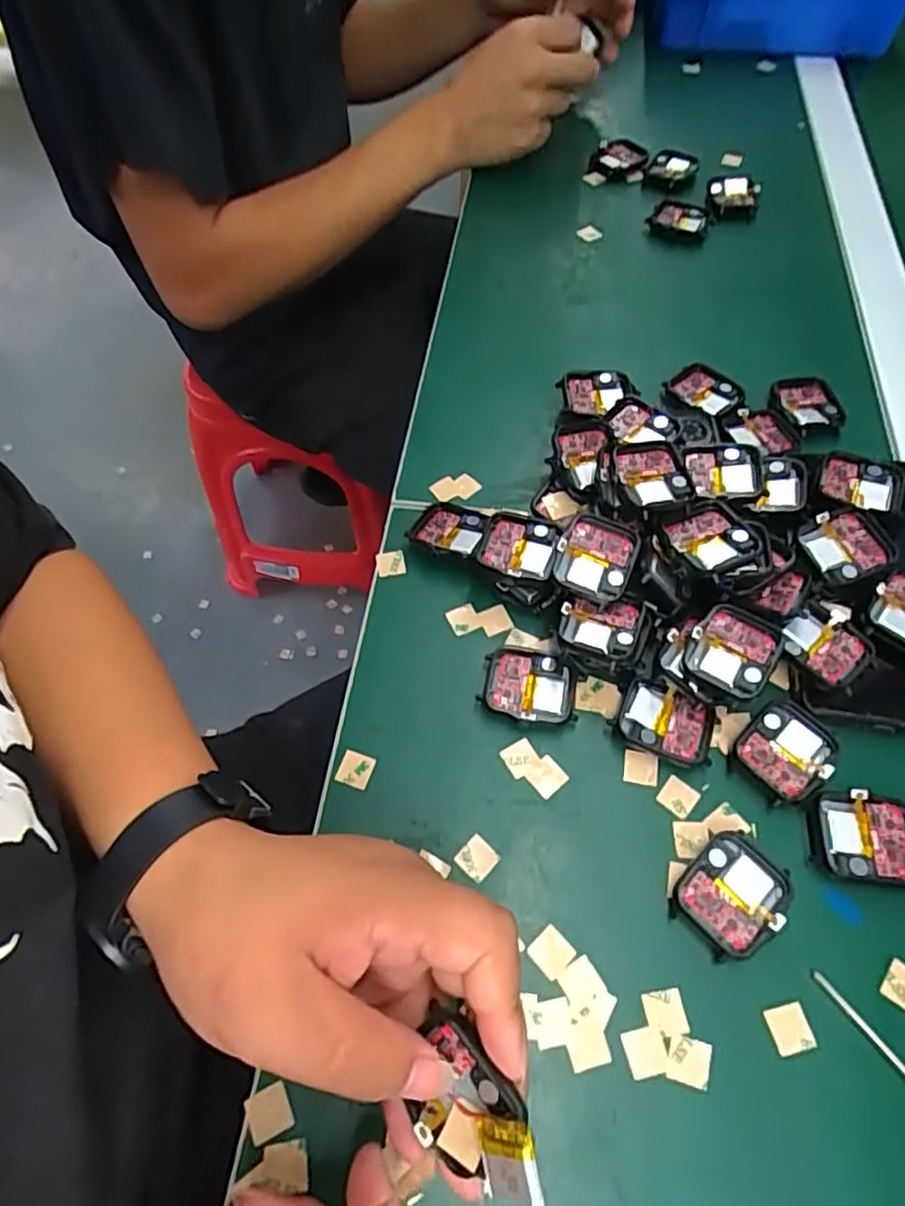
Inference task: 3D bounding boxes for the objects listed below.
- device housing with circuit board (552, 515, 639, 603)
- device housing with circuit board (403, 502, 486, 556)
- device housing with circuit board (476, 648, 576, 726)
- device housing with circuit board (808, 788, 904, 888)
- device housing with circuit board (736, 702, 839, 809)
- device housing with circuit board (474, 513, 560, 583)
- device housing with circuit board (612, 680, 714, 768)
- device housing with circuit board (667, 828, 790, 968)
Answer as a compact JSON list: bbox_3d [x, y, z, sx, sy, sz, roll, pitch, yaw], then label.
[{"bbox_3d":[0.071,-0.023,0.330,0.036,0.008,0.043,23,76,4],"label":"device housing with circuit board"},{"bbox_3d":[-0.002,-0.041,0.375,0.039,0.013,0.033,23,64,16],"label":"device housing with circuit board"},{"bbox_3d":[0.038,0.042,0.328,0.045,0.012,0.037,6,60,8],"label":"device housing with circuit board"},{"bbox_3d":[0.180,0.102,0.287,0.047,0.005,0.038,8,61,9],"label":"device housing with circuit board"},{"bbox_3d":[0.156,0.069,0.307,0.044,0.006,0.037,-38,64,-17],"label":"device housing with circuit board"},{"bbox_3d":[0.034,-0.029,0.345,0.043,0.010,0.037,12,65,19],"label":"device housing with circuit board"},{"bbox_3d":[0.101,0.058,0.317,0.043,0.013,0.033,16,62,13],"label":"device housing with circuit board"},{"bbox_3d":[0.118,0.122,0.279,0.047,0.009,0.038,-41,65,-18],"label":"device housing with circuit board"}]

